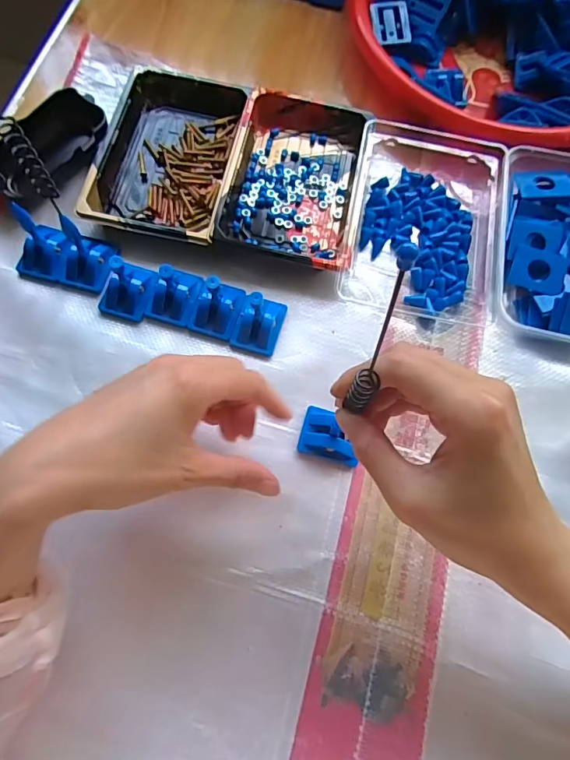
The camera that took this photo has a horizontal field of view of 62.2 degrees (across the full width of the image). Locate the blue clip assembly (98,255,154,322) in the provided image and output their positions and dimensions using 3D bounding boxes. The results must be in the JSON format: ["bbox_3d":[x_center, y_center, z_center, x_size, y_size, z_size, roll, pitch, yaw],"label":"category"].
[{"bbox_3d":[-0.120,-0.070,0.358,0.034,0.023,0.042,14,71,2],"label":"blue clip assembly"}]

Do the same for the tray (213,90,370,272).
[{"bbox_3d":[0.008,-0.166,0.393,0.103,0.020,0.158,11,71,1],"label":"tray"}]

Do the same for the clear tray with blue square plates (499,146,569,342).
[{"bbox_3d":[0.222,-0.104,0.372,0.111,0.030,0.161,11,71,1],"label":"clear tray with blue square plates"}]

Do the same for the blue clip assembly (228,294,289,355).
[{"bbox_3d":[-0.019,-0.043,0.353,0.033,0.022,0.042,17,71,3],"label":"blue clip assembly"}]

